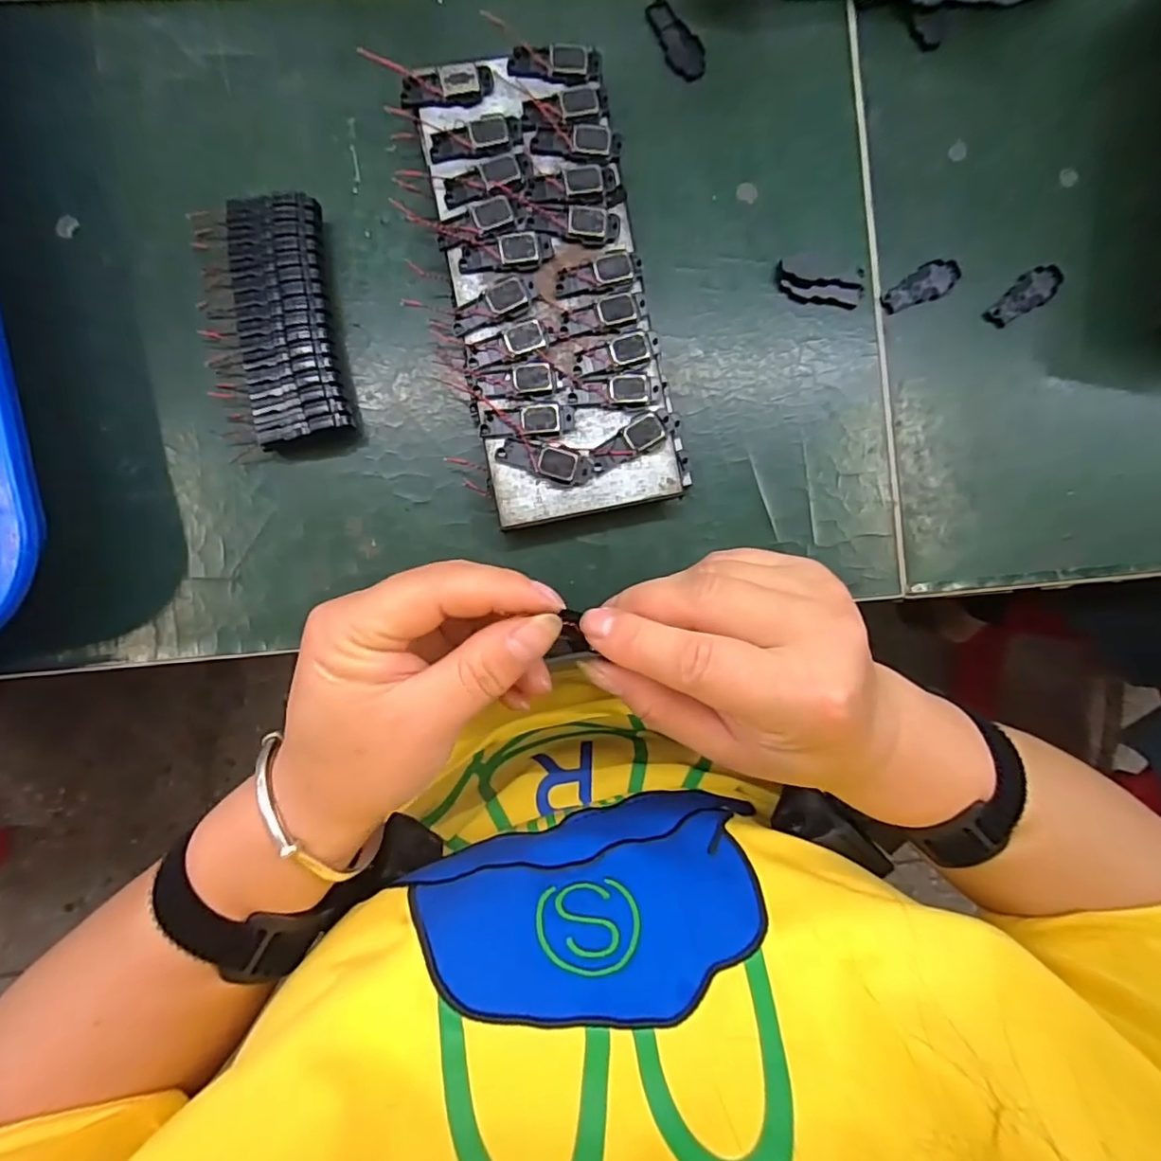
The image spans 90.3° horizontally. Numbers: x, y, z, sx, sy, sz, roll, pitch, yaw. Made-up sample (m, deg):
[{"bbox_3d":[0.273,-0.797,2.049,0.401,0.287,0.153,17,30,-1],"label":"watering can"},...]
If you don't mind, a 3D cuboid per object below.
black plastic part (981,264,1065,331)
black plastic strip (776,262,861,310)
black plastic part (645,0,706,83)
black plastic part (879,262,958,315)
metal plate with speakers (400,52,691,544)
[{"bbox_3d":[0.214,-0.137,0.278,0.041,0.004,0.016,-32,91,-4],"label":"black plastic part"},{"bbox_3d":[0.111,-0.136,0.269,0.039,0.007,0.012,12,88,-3],"label":"black plastic strip"},{"bbox_3d":[0.045,-0.253,0.267,0.018,0.004,0.040,-23,90,-4],"label":"black plastic part"},{"bbox_3d":[0.162,-0.140,0.273,0.040,0.004,0.016,-29,91,-4],"label":"black plastic part"},{"bbox_3d":[-0.012,-0.125,0.254,0.085,0.021,0.194,-13,90,-4],"label":"metal plate with speakers"}]

